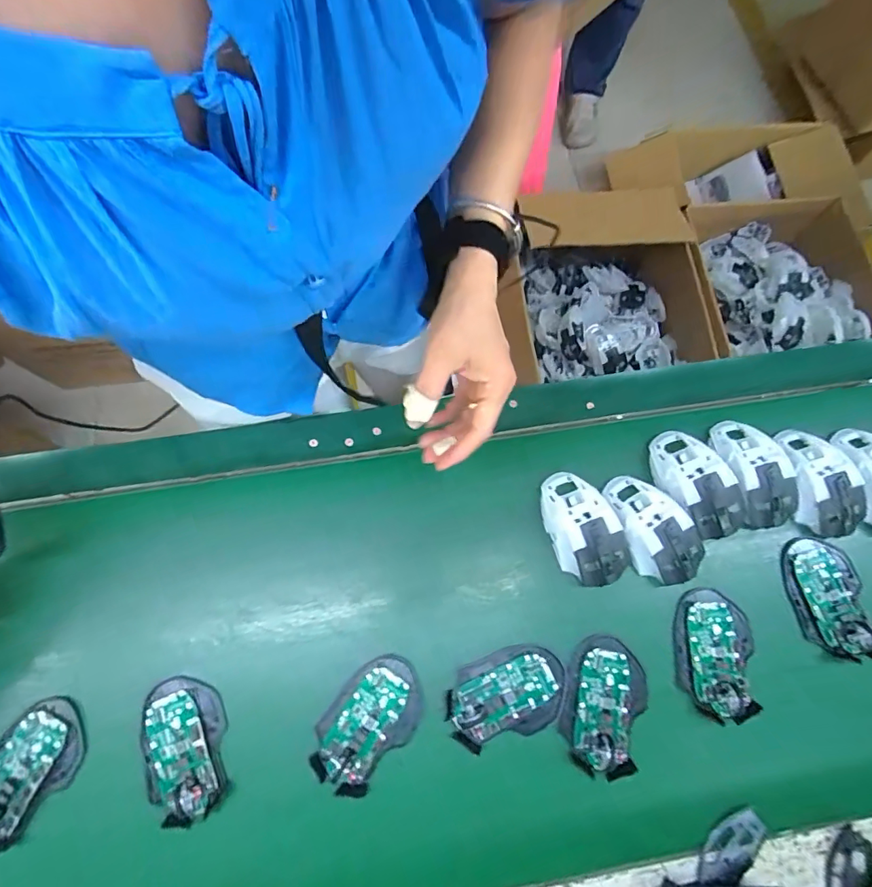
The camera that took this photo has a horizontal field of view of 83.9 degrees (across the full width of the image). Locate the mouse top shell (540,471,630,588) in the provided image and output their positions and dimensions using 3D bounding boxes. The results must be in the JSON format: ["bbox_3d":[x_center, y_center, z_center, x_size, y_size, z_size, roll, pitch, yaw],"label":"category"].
[{"bbox_3d":[0.147,0.082,0.483,0.064,0.031,0.115,-18,75,-6],"label":"mouse top shell"}]

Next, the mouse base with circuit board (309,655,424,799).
[{"bbox_3d":[-0.062,0.256,0.443,0.071,0.026,0.114,42,78,10],"label":"mouse base with circuit board"}]

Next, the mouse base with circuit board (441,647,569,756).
[{"bbox_3d":[0.065,0.234,0.446,0.112,0.016,0.072,-18,75,-6],"label":"mouse base with circuit board"}]

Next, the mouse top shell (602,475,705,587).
[{"bbox_3d":[0.220,0.084,0.486,0.068,0.027,0.115,-25,76,-8],"label":"mouse top shell"}]

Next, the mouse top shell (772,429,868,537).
[{"bbox_3d":[0.399,0.038,0.508,0.065,0.028,0.115,-16,75,-5],"label":"mouse top shell"}]

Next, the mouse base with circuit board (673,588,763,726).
[{"bbox_3d":[0.268,0.200,0.460,0.071,0.019,0.111,11,74,2],"label":"mouse base with circuit board"}]

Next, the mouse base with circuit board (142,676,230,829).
[{"bbox_3d":[-0.227,0.274,0.435,0.069,0.014,0.116,-14,75,-5],"label":"mouse base with circuit board"}]

